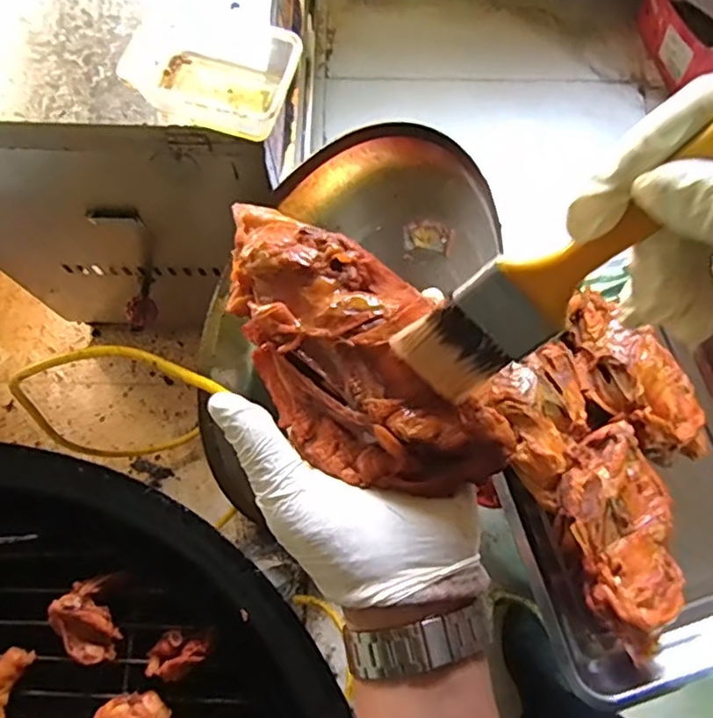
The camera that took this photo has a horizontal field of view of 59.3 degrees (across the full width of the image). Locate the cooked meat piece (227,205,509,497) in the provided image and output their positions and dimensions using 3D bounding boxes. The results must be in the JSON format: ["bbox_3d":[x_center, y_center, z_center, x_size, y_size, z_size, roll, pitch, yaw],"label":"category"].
[{"bbox_3d":[-0.007,-0.009,0.319,0.091,0.038,0.186,-35,77,-9],"label":"cooked meat piece"}]

